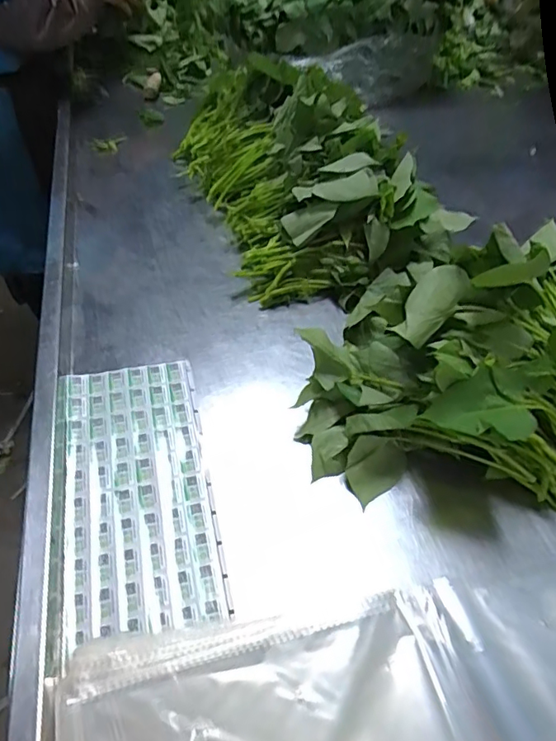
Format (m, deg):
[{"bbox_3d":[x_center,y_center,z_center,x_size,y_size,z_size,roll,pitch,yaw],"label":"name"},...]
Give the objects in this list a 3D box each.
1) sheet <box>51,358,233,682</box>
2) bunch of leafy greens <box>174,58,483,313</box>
[{"bbox_3d":[-0.130,0.102,0.492,0.132,0.007,0.273,-8,50,-11],"label":"sheet"},{"bbox_3d":[0.022,-0.309,0.786,0.251,0.152,0.518,-12,49,-12],"label":"bunch of leafy greens"}]

